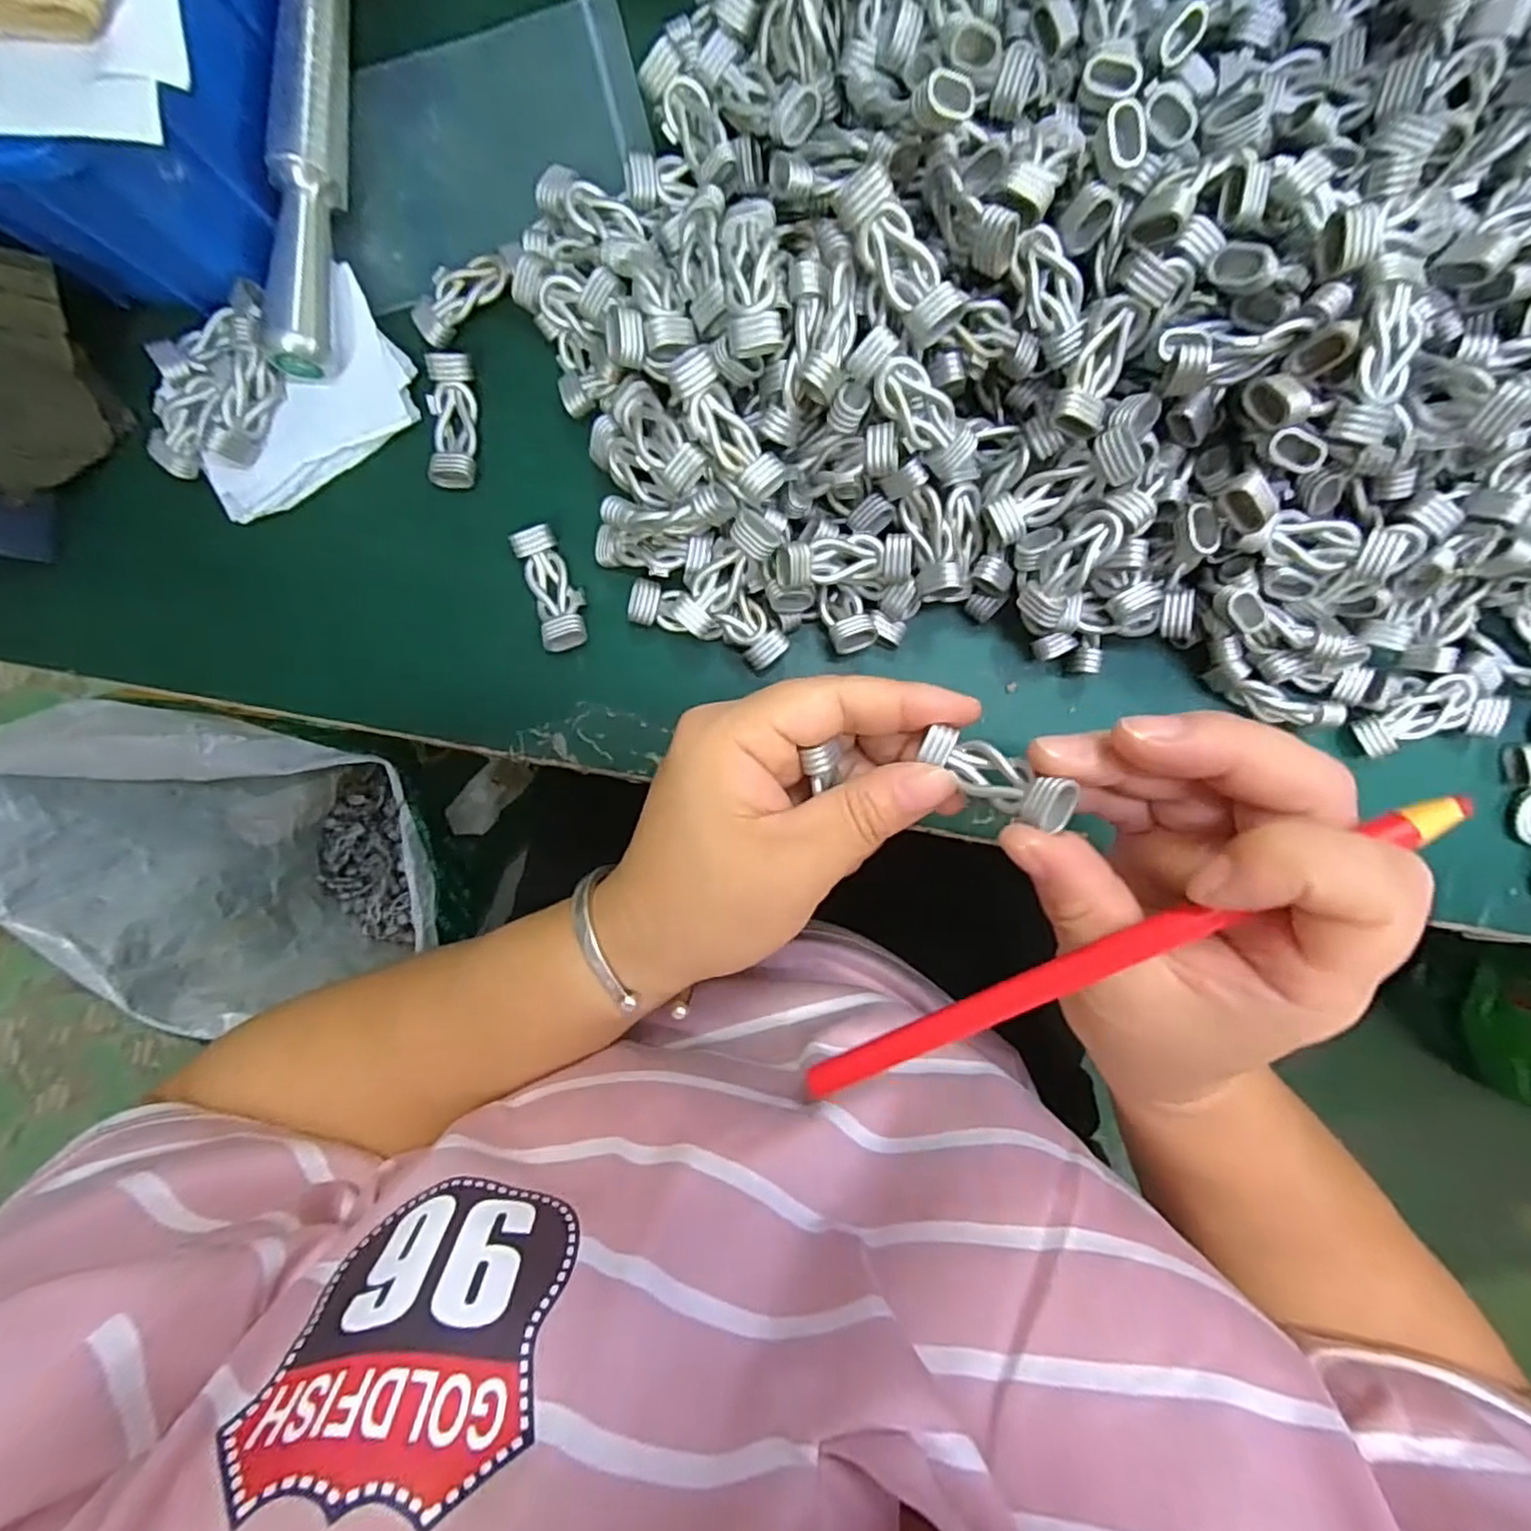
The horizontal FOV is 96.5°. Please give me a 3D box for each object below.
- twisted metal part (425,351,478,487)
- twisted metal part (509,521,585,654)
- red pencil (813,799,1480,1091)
[{"bbox_3d":[-0.112,-0.122,0.242,0.017,0.010,0.044,2,93,2],"label":"twisted metal part"},{"bbox_3d":[-0.077,-0.064,0.247,0.016,0.009,0.044,-17,92,3],"label":"twisted metal part"},{"bbox_3d":[0.084,0.051,0.175,0.169,0.007,0.011,-31,92,17],"label":"red pencil"}]

